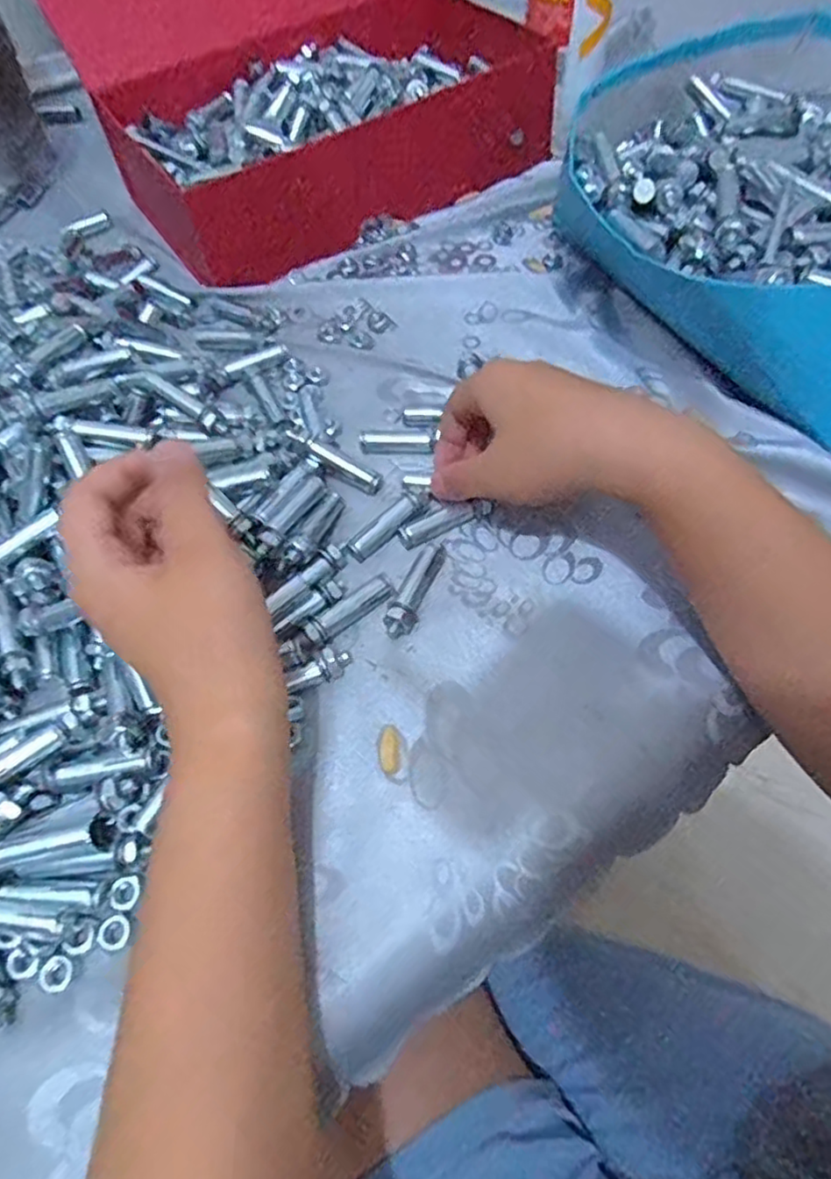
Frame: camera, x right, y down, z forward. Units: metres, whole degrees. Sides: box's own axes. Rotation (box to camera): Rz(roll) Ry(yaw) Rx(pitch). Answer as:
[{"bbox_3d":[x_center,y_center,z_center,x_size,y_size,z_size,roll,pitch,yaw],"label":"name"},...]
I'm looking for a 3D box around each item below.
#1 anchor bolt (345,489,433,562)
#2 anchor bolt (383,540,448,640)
[{"bbox_3d":[-0.013,-0.036,0.357,0.053,0.011,0.012,-40,64,-19],"label":"anchor bolt"},{"bbox_3d":[0.001,-0.002,0.337,0.012,0.014,0.057,18,61,14],"label":"anchor bolt"}]

